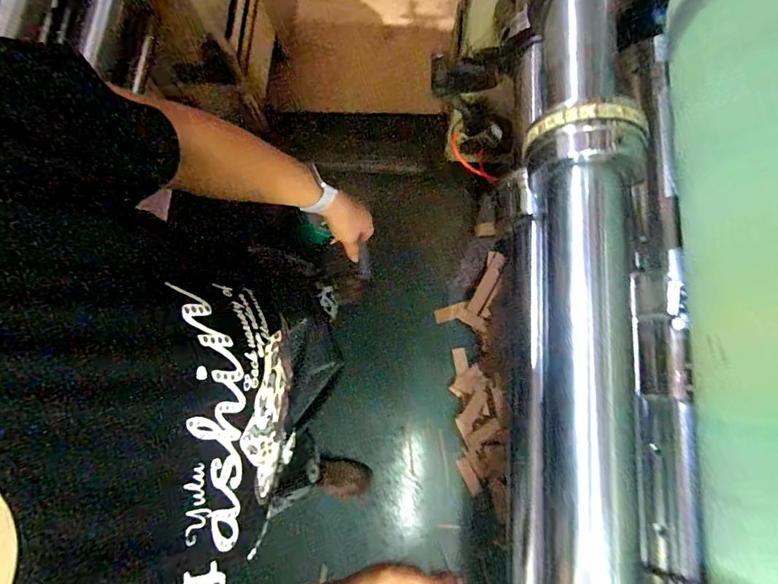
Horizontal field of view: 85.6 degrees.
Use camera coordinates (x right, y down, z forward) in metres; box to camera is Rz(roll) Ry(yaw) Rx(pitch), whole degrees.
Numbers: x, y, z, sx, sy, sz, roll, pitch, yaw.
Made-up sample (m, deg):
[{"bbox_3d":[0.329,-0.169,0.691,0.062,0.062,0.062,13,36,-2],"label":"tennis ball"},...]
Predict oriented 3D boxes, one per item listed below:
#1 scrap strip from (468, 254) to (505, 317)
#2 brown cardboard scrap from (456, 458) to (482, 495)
[{"bbox_3d":[0.326,-0.024,1.401,0.044,0.013,0.210,27,102,7],"label":"scrap strip"},{"bbox_3d":[0.253,0.583,1.327,0.042,0.009,0.110,-31,65,12],"label":"brown cardboard scrap"}]

